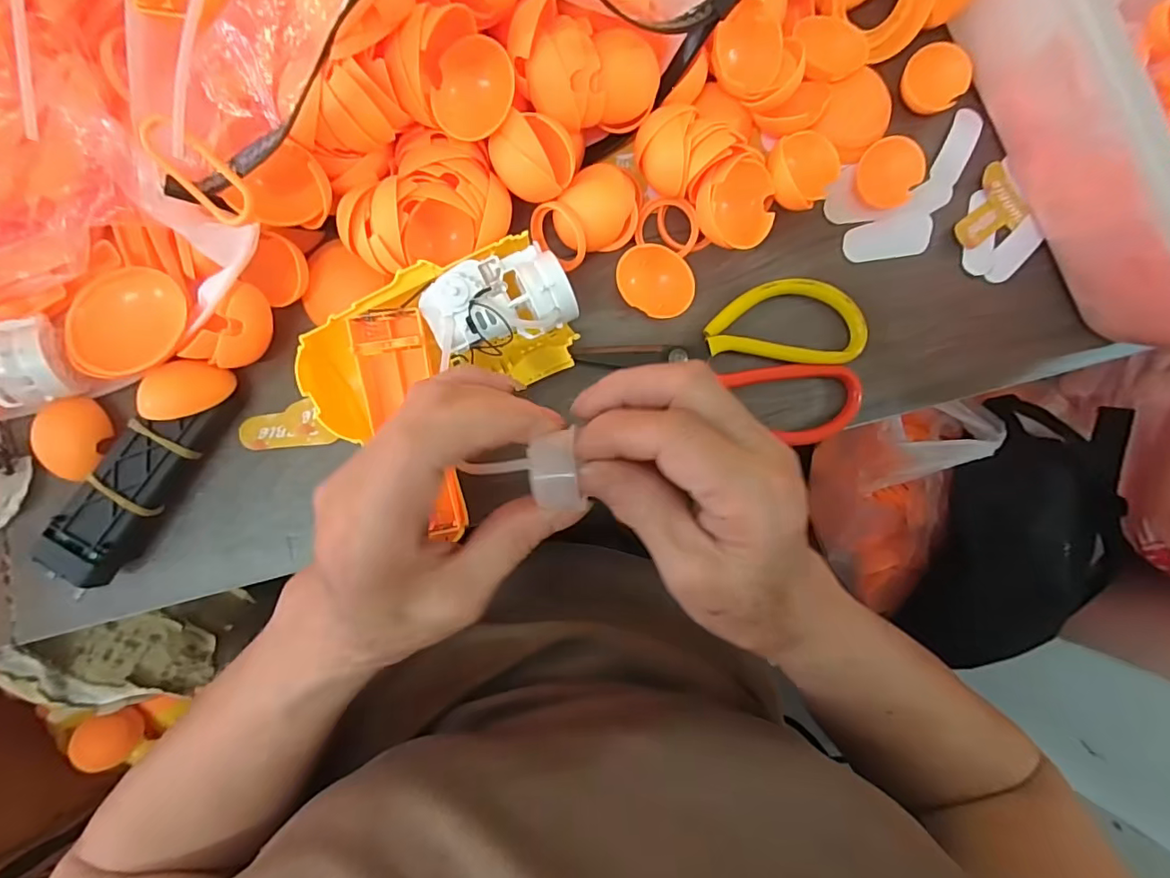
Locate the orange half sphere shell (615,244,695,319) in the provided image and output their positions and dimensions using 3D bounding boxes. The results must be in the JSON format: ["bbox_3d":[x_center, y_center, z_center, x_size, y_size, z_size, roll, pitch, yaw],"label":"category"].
[{"bbox_3d":[0.038,-0.086,0.284,0.042,0.016,0.033,29,88,-4],"label":"orange half sphere shell"}]

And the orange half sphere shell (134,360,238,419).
[{"bbox_3d":[-0.197,-0.024,0.255,0.040,0.011,0.028,-5,86,-20],"label":"orange half sphere shell"}]

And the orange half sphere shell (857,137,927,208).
[{"bbox_3d":[0.172,-0.150,0.293,0.035,0.016,0.036,0,90,-5],"label":"orange half sphere shell"}]

